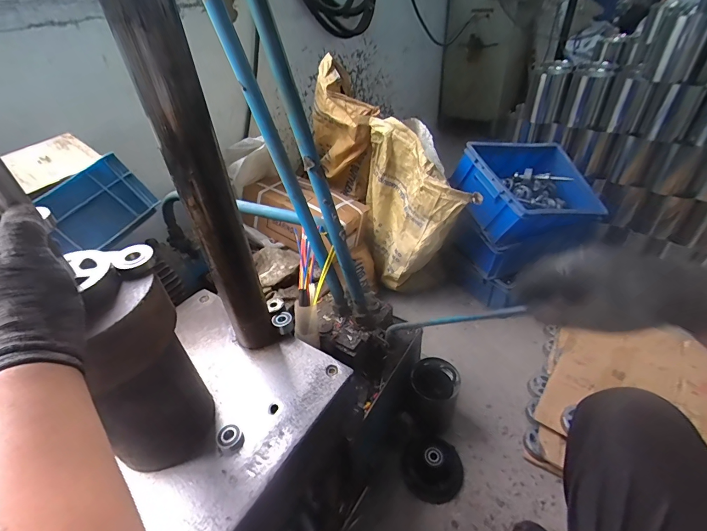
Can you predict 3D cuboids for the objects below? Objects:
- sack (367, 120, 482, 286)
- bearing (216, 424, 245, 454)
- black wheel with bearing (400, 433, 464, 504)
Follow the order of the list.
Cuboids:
[{"bbox_3d":[0.168,-0.153,1.108,0.139,0.490,0.391,-23,42,-21],"label":"sack"},{"bbox_3d":[-0.171,0.237,0.491,0.037,0.018,0.033,29,50,35],"label":"bearing"},{"bbox_3d":[0.193,0.471,0.843,0.147,0.060,0.130,-33,47,-30],"label":"black wheel with bearing"}]

